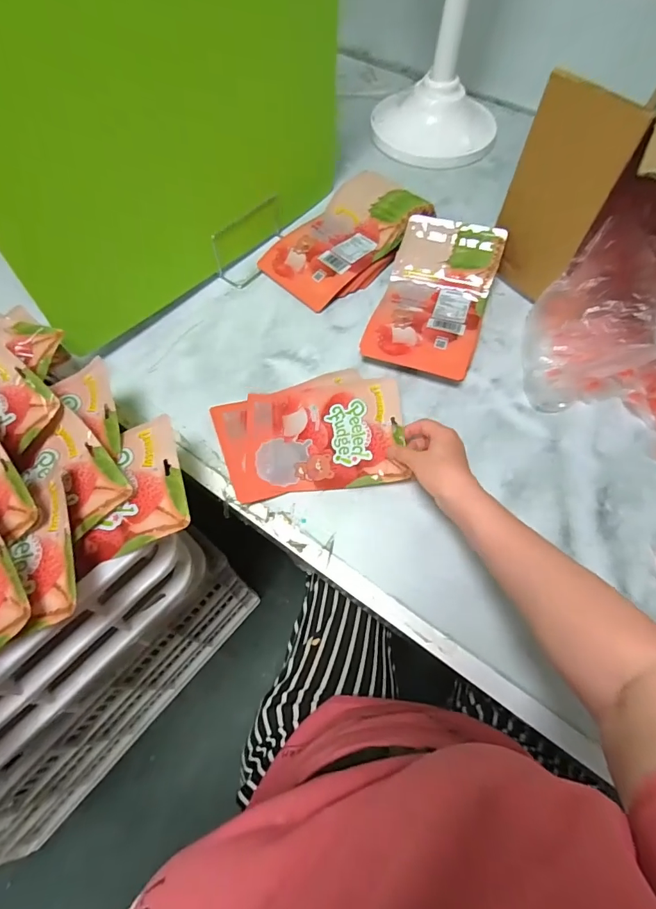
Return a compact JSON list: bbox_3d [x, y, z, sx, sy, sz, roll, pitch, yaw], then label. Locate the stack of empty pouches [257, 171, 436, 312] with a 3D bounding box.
[{"bbox_3d":[0.034,-0.382,0.754,0.286,0.077,0.171,-36,69,-18],"label":"stack of empty pouches"}]

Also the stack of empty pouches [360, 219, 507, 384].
[{"bbox_3d":[0.168,-0.245,0.679,0.167,0.092,0.262,18,63,8],"label":"stack of empty pouches"}]

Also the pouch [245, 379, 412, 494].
[{"bbox_3d":[-0.006,-0.030,0.594,0.222,0.032,0.160,-4,63,-3],"label":"pouch"}]

